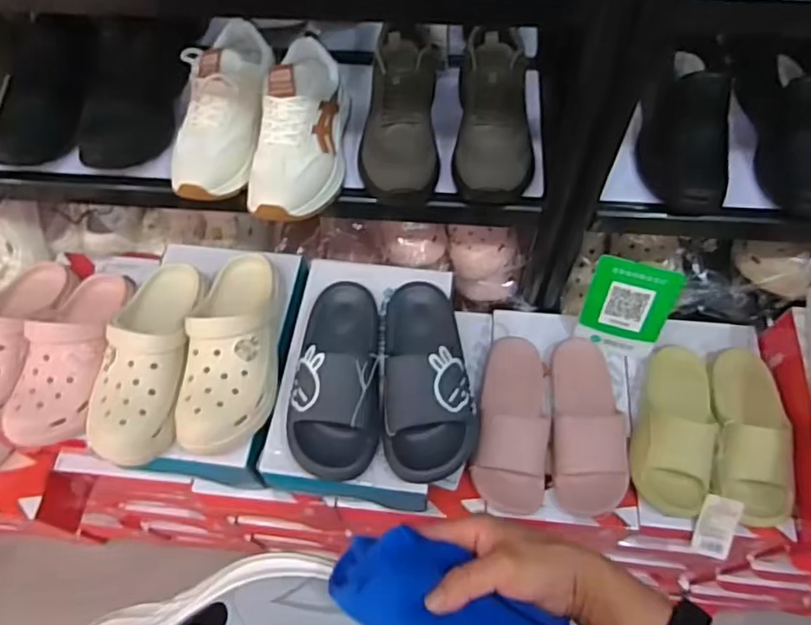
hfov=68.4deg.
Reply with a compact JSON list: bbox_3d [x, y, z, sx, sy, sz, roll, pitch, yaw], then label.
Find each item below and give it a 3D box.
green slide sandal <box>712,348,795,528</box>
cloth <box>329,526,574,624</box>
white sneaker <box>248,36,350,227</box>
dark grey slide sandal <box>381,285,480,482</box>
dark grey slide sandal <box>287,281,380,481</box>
[{"bbox_3d":[0.463,0.156,0.791,0.098,0.062,0.229,10,61,7],"label":"green slide sandal"},{"bbox_3d":[0.039,0.212,0.408,0.177,0.047,0.066,32,63,-8],"label":"cloth"},{"bbox_3d":[-0.124,-0.226,0.731,0.091,0.113,0.240,7,60,5],"label":"white sneaker"},{"bbox_3d":[0.020,0.068,0.732,0.106,0.070,0.251,-7,60,-3],"label":"dark grey slide sandal"},{"bbox_3d":[-0.083,0.068,0.732,0.102,0.064,0.248,1,60,2],"label":"dark grey slide sandal"}]

